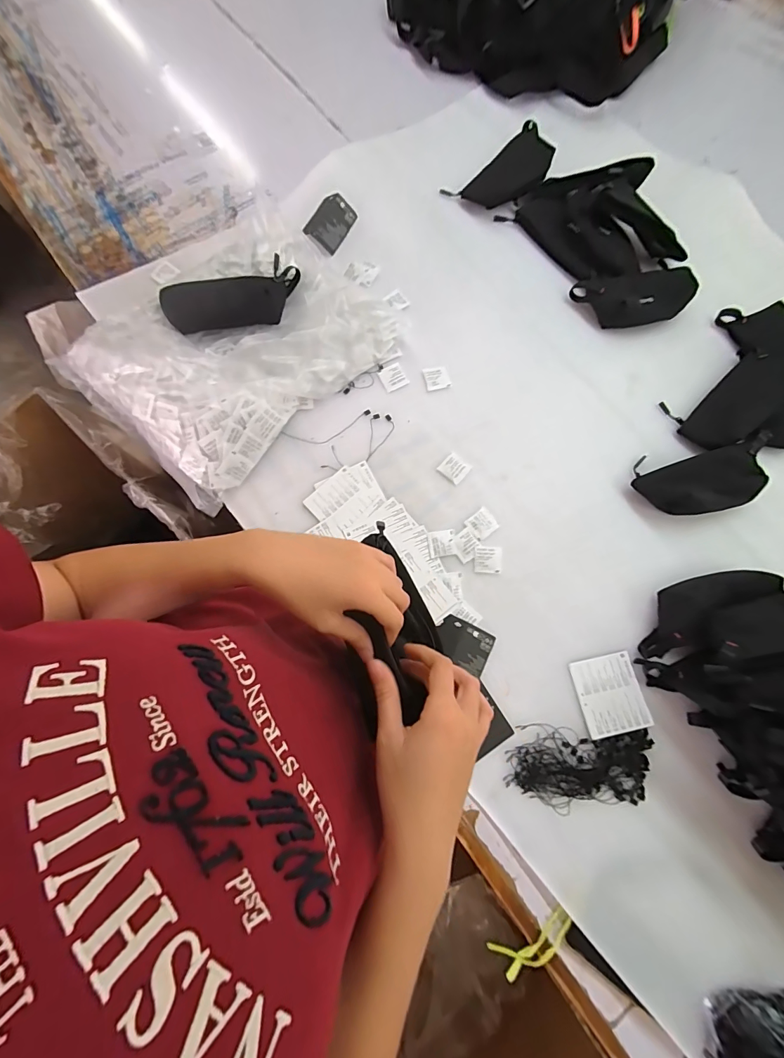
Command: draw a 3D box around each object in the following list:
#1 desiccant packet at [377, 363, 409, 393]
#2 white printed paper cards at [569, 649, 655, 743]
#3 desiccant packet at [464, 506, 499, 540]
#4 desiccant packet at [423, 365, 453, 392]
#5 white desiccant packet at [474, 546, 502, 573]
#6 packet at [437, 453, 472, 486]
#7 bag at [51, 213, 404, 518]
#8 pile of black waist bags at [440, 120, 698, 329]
[{"bbox_3d":[0.002,-0.252,0.656,0.042,0.005,0.042,-28,77,-9],"label":"desiccant packet"},{"bbox_3d":[0.302,0.229,0.544,0.088,0.007,0.098,-11,75,-4],"label":"white printed paper cards"},{"bbox_3d":[0.137,-0.007,0.597,0.042,0.004,0.038,-37,79,-10],"label":"desiccant packet"},{"bbox_3d":[0.075,-0.251,0.656,0.041,0.005,0.043,-11,75,-4],"label":"desiccant packet"},{"bbox_3d":[0.142,0.045,0.581,0.040,0.004,0.038,4,75,0],"label":"white desiccant packet"},{"bbox_3d":[0.098,-0.095,0.618,0.040,0.005,0.038,40,77,9],"label":"packet"},{"bbox_3d":[-0.264,-0.323,0.632,0.404,0.078,0.457,43,78,10],"label":"bag"},{"bbox_3d":[0.343,-0.551,0.698,0.218,0.078,0.455,-42,80,-11],"label":"pile of black waist bags"}]

